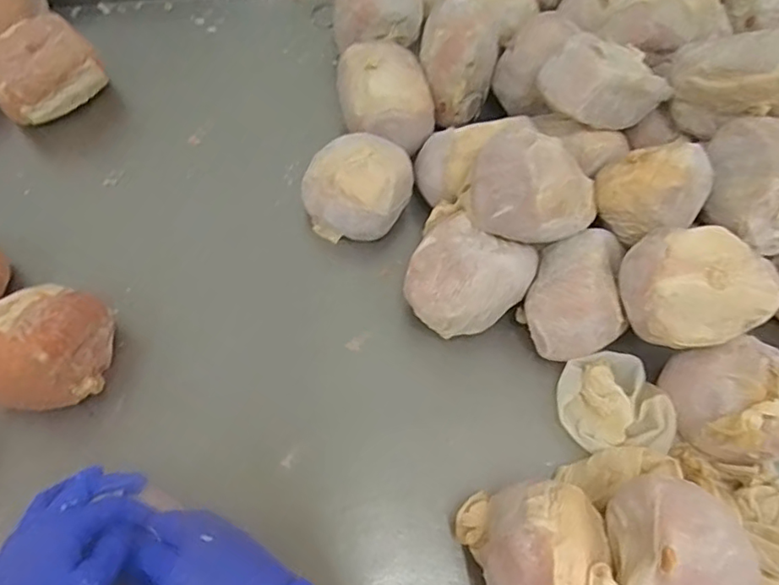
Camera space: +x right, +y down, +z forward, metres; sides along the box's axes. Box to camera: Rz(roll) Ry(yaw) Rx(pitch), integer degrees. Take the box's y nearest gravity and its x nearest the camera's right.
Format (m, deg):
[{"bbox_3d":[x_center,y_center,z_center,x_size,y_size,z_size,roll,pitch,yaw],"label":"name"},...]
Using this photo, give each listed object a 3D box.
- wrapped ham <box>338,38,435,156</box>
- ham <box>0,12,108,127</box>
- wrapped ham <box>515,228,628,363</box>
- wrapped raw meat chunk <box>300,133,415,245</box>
[{"bbox_3d":[-0.005,-0.242,0.718,0.115,0.102,0.131,-7,62,-7],"label":"wrapped ham"},{"bbox_3d":[-0.443,-0.280,0.723,0.129,0.085,0.113,-35,69,-20],"label":"ham"},{"bbox_3d":[0.198,0.000,0.606,0.101,0.075,0.129,5,61,-1],"label":"wrapped ham"},{"bbox_3d":[-0.037,-0.127,0.677,0.119,0.085,0.113,16,62,5],"label":"wrapped raw meat chunk"}]

